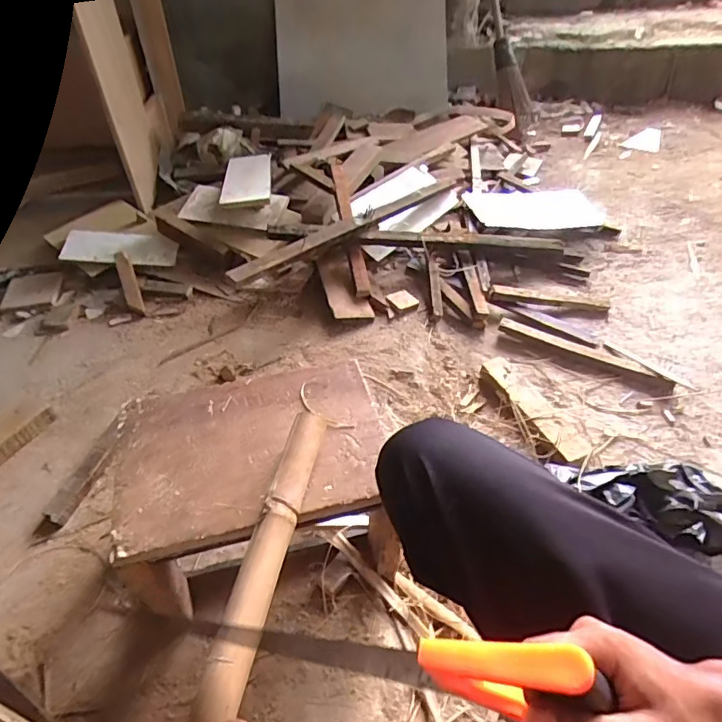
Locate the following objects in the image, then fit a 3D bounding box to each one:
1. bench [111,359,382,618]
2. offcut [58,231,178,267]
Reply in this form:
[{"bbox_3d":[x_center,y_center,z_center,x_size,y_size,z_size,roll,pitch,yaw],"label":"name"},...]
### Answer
[{"bbox_3d":[-0.130,0.168,0.683,0.320,0.190,0.236,-11,45,-10],"label":"bench"},{"bbox_3d":[-0.586,-0.277,1.247,0.261,0.016,0.098,1,61,-10],"label":"offcut"}]

